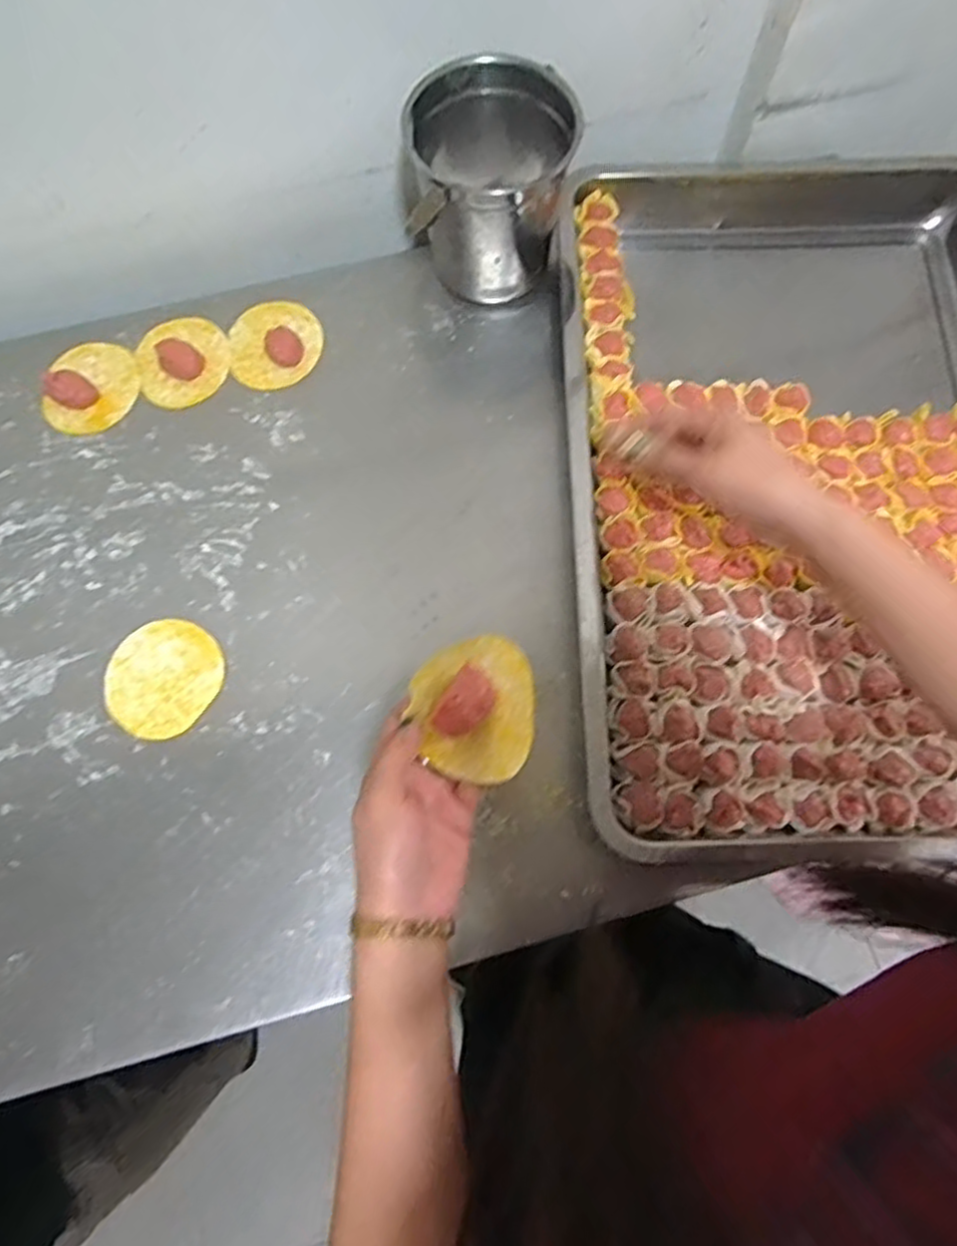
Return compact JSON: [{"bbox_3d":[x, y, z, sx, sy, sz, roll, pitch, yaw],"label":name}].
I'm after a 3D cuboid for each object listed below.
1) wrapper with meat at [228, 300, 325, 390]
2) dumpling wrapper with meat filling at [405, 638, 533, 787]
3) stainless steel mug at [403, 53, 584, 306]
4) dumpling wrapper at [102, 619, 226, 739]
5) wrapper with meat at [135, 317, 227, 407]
[{"bbox_3d":[-0.180,-0.251,0.624,0.079,0.014,0.086,-8,74,-3],"label":"wrapper with meat"},{"bbox_3d":[-0.002,0.048,0.403,0.070,0.043,0.080,2,73,0],"label":"dumpling wrapper with meat filling"},{"bbox_3d":[0.008,-0.375,0.606,0.139,0.140,0.129,-18,74,-6],"label":"stainless steel mug"},{"bbox_3d":[-0.244,0.041,0.541,0.087,0.004,0.088,0,73,-1],"label":"dumpling wrapper"},{"bbox_3d":[-0.263,-0.236,0.616,0.078,0.017,0.089,-8,74,-3],"label":"wrapper with meat"}]

